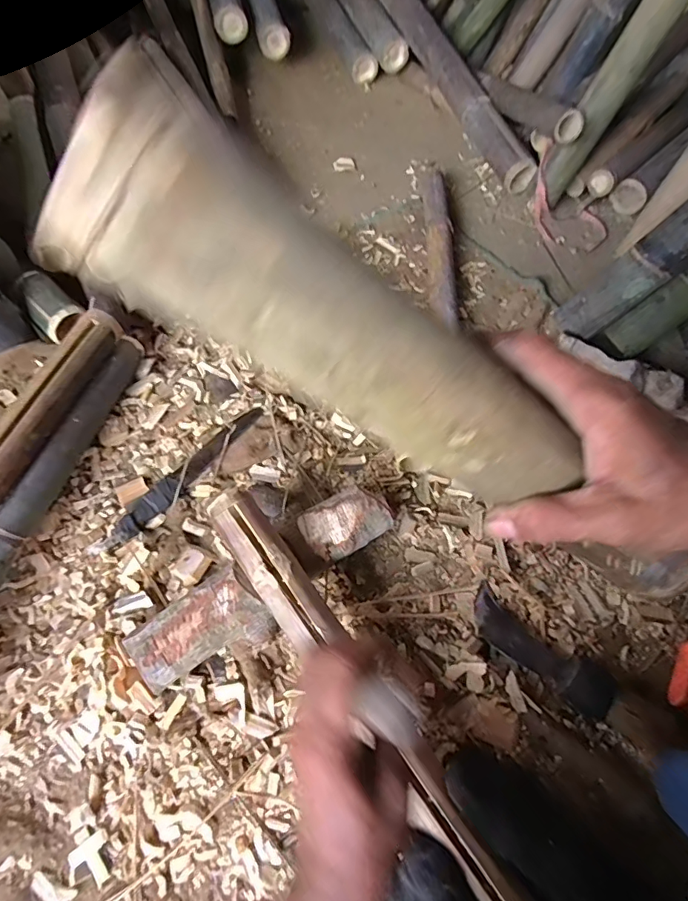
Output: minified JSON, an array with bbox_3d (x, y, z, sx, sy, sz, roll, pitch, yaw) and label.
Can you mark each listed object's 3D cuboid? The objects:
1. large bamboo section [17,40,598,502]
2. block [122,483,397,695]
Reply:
[{"bbox_3d":[0.011,-0.045,0.207,0.242,0.050,0.051,28,56,-26],"label":"large bamboo section"},{"bbox_3d":[-0.083,0.155,0.574,0.326,0.061,0.090,-31,66,-21],"label":"block"}]

